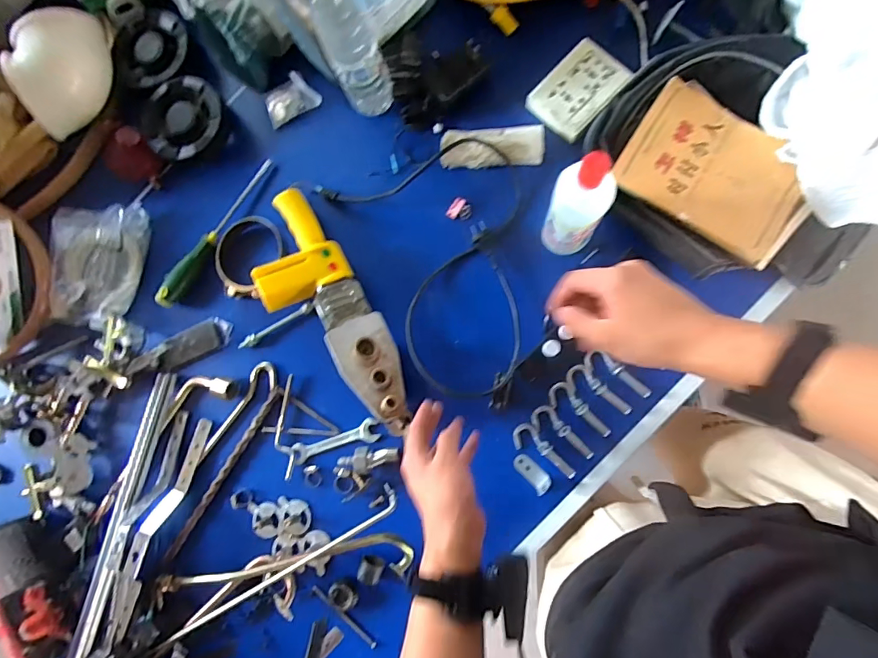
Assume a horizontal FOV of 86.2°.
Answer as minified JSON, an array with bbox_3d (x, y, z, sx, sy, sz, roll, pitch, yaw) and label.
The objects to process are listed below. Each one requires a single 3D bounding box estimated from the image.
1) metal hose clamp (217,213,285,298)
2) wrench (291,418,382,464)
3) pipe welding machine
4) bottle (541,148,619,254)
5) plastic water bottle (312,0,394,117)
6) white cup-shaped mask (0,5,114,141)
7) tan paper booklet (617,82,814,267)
[{"bbox_3d":[-0.269,-0.104,0.656,0.098,0.029,0.115,37,89,10],"label":"metal hose clamp"},{"bbox_3d":[-0.137,0.151,0.629,0.121,0.012,0.030,-20,81,5],"label":"wrench"},{"bbox_3d":[-0.139,-0.025,0.608,0.113,0.078,0.347,-38,80,2],"label":"pipe welding machine"},{"bbox_3d":[0.150,-0.129,0.512,0.063,0.187,0.051,18,86,9],"label":"bottle"},{"bbox_3d":[-0.105,-0.339,0.565,0.063,0.185,0.058,-1,83,7],"label":"plastic water bottle"},{"bbox_3d":[-0.540,-0.369,0.679,0.073,0.109,0.183,3,84,8],"label":"white cup-shaped mask"},{"bbox_3d":[0.330,-0.185,0.555,0.209,0.014,0.144,34,90,7],"label":"tan paper booklet"}]

